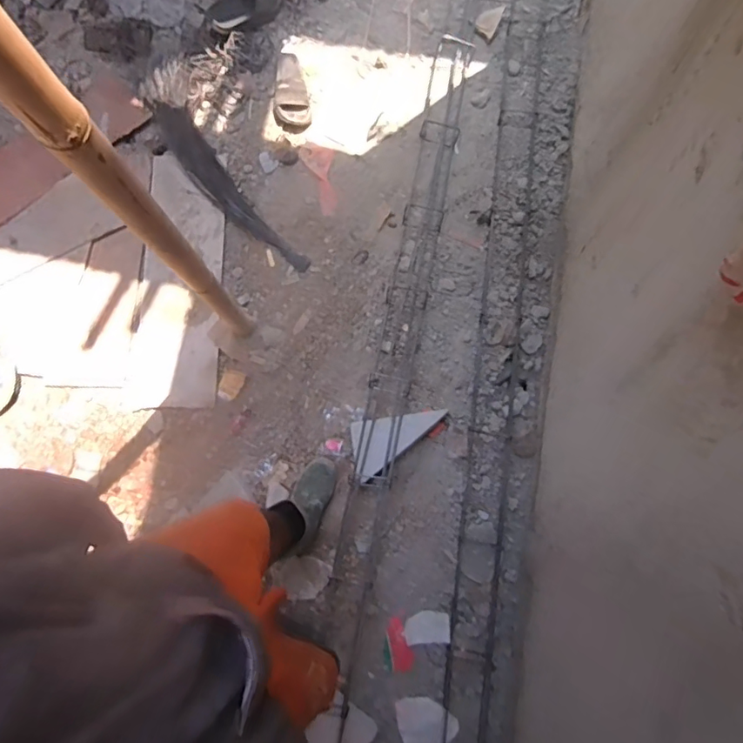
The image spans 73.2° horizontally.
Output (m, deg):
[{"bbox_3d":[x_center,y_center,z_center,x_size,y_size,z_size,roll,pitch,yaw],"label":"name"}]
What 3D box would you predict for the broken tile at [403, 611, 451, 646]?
[{"bbox_3d":[0.146,0.680,1.326,0.119,0.006,0.077,-3,63,1],"label":"broken tile"}]

